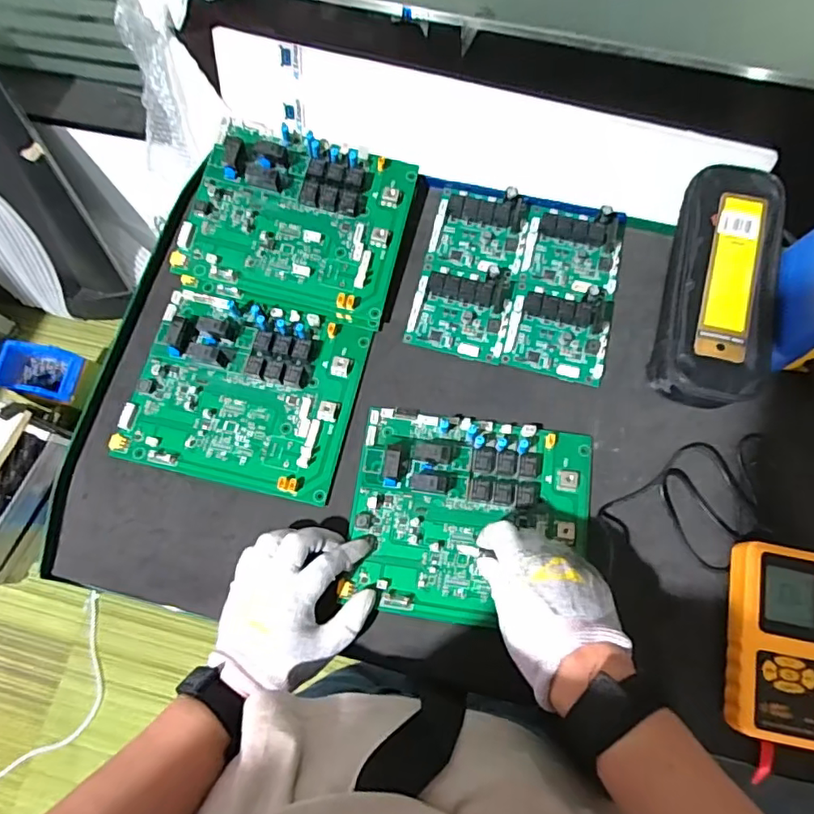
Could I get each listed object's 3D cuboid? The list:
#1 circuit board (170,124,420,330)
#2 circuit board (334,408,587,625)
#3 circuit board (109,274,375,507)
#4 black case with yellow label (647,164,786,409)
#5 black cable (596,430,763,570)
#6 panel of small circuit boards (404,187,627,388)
[{"bbox_3d":[-0.104,-0.184,0.537,0.198,0.023,0.169,15,83,-2],"label":"circuit board"},{"bbox_3d":[0.054,0.091,0.468,0.198,0.030,0.170,7,73,4],"label":"circuit board"},{"bbox_3d":[-0.150,-0.021,0.508,0.199,0.028,0.179,13,74,6],"label":"circuit board"},{"bbox_3d":[0.289,-0.114,0.516,0.098,0.045,0.234,12,74,6],"label":"black case with yellow label"},{"bbox_3d":[0.259,0.084,0.482,0.151,0.010,0.093,-34,75,-8],"label":"black cable"},{"bbox_3d":[0.110,-0.127,0.540,0.188,0.018,0.178,13,74,6],"label":"panel of small circuit boards"}]

